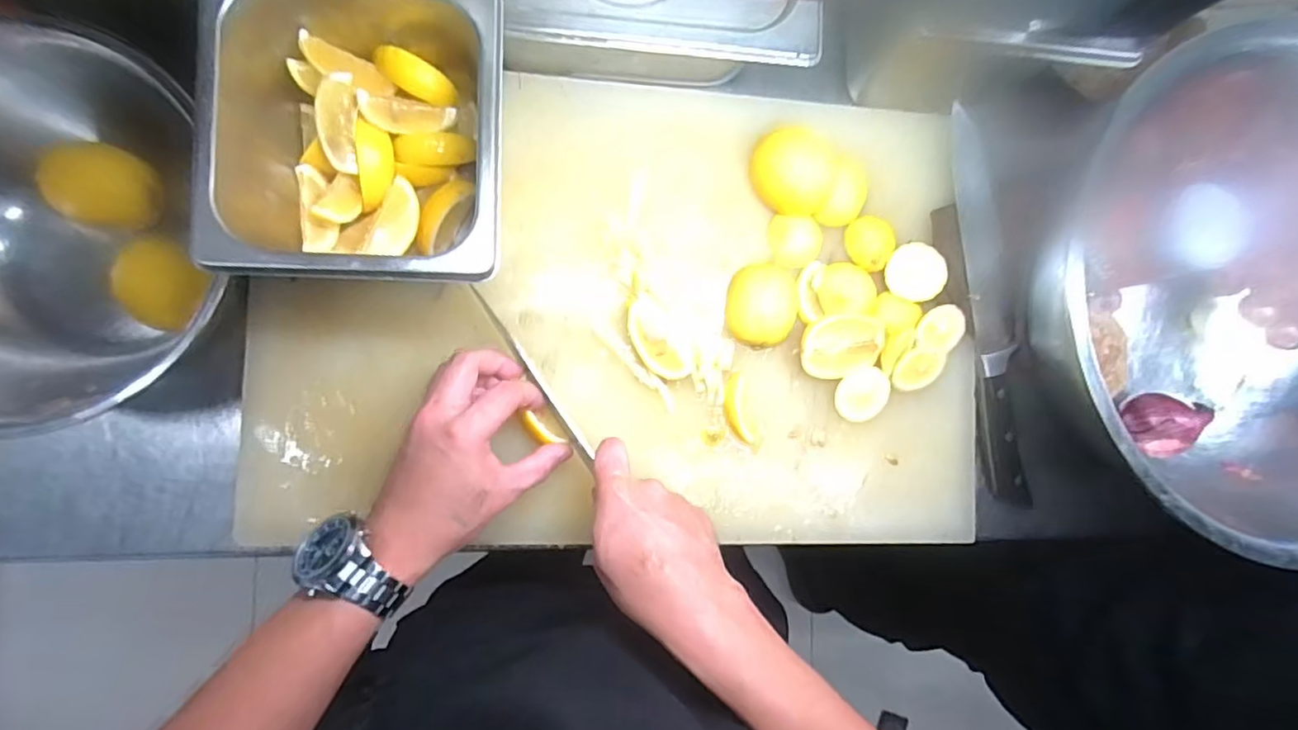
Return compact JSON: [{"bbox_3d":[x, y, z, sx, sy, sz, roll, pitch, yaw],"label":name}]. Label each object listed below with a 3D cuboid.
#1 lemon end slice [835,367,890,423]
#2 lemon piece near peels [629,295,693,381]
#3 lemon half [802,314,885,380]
[{"bbox_3d":[0.165,0.023,0.458,0.044,0.009,0.044,-2,107,-8],"label":"lemon end slice"},{"bbox_3d":[0.007,-0.020,0.437,0.034,0.018,0.065,-28,91,-10],"label":"lemon piece near peels"},{"bbox_3d":[0.146,-0.014,0.446,0.061,0.030,0.045,-5,87,-9],"label":"lemon half"}]

